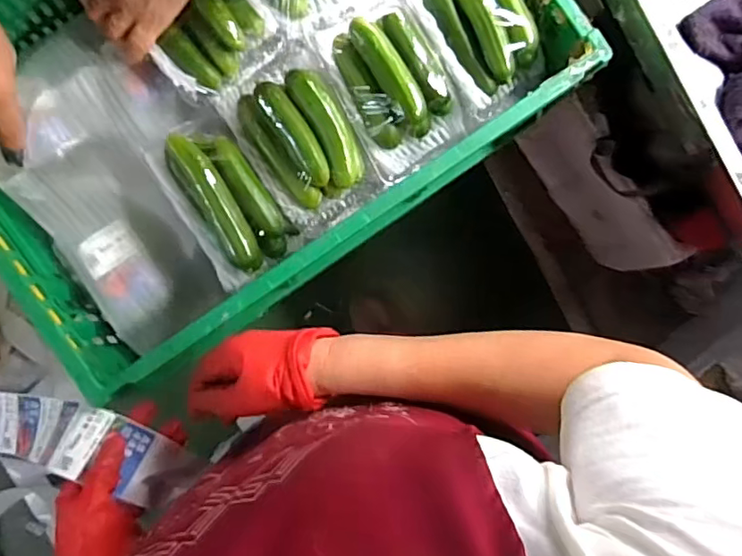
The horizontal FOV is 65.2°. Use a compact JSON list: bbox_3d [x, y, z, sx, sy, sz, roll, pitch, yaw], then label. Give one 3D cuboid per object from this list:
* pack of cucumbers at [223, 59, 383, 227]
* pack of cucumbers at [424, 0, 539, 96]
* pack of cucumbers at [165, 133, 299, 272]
[{"bbox_3d":[-0.068,-0.140,0.578,0.109,0.069,0.153,-30,91,-7],"label":"pack of cucumbers"},{"bbox_3d":[0.113,-0.265,0.589,0.092,0.037,0.139,-28,90,-7],"label":"pack of cucumbers"},{"bbox_3d":[-0.137,-0.079,0.566,0.072,0.064,0.142,-38,92,-7],"label":"pack of cucumbers"}]

